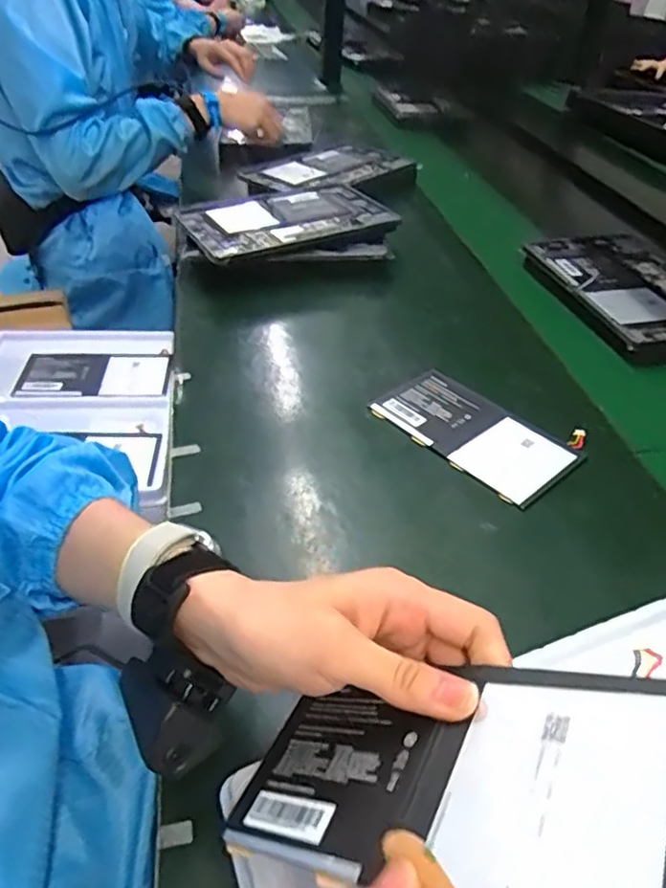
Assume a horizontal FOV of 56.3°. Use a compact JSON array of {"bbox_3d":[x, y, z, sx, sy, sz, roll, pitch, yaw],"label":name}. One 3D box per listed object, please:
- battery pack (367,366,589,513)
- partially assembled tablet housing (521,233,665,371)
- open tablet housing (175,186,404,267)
[{"bbox_3d":[0.126,-0.015,0.544,0.099,0.006,0.170,-31,50,-29],"label":"battery pack"},{"bbox_3d":[0.363,-0.176,0.738,0.176,0.034,0.270,-9,41,-14],"label":"partially assembled tablet housing"},{"bbox_3d":[-0.060,-0.288,0.799,0.243,0.021,0.164,-17,45,-22],"label":"open tablet housing"}]

